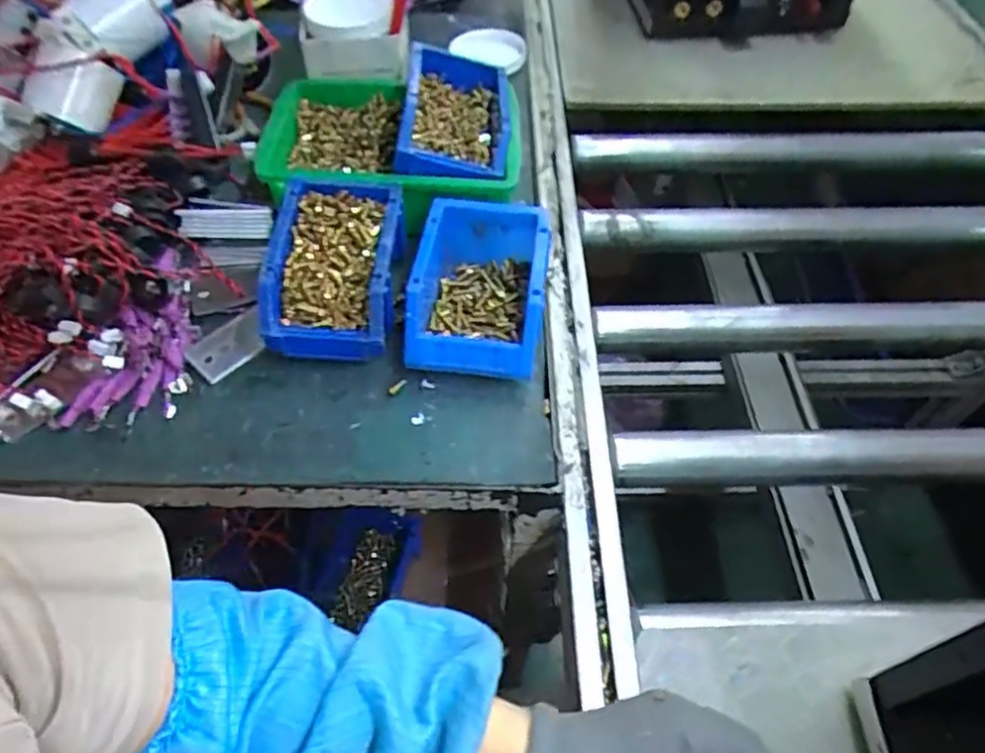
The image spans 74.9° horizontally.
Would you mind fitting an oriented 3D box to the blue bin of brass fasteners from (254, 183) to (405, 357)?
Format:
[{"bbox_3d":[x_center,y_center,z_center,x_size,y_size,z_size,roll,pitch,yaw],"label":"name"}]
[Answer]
[{"bbox_3d":[-0.138,-0.094,0.579,0.103,0.081,0.168,2,54,0],"label":"blue bin of brass fasteners"}]

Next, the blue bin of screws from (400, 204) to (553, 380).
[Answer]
[{"bbox_3d":[-0.011,-0.074,0.568,0.111,0.078,0.158,7,54,3],"label":"blue bin of screws"}]

